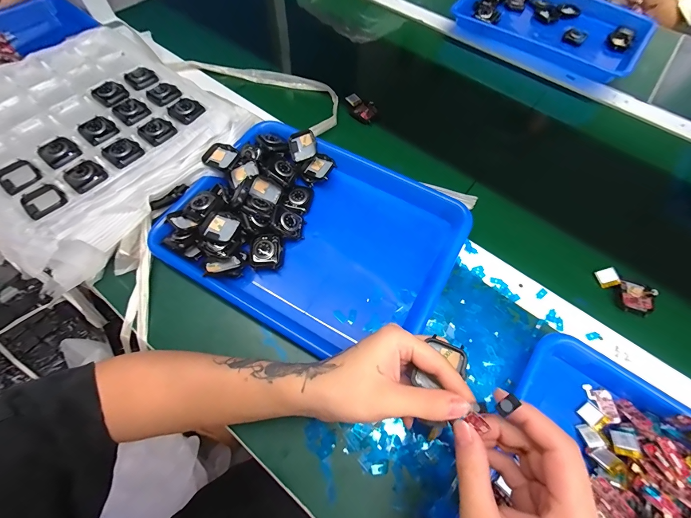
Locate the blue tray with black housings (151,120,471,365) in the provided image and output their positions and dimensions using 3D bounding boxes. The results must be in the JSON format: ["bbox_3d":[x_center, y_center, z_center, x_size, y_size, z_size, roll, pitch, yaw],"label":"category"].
[{"bbox_3d":[-0.040,-0.035,0.374,0.332,0.043,0.249,29,68,12],"label":"blue tray with black housings"}]

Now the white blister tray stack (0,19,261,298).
[{"bbox_3d":[-0.360,-0.185,0.420,0.364,0.041,0.327,37,69,15],"label":"white blister tray stack"}]

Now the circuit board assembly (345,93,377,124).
[{"bbox_3d":[0.027,-0.247,0.494,0.035,0.019,0.055,-31,69,-14],"label":"circuit board assembly"}]

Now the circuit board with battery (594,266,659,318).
[{"bbox_3d":[0.339,0.039,0.366,0.062,0.014,0.044,31,68,13],"label":"circuit board with battery"}]

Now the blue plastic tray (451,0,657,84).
[{"bbox_3d":[0.408,-0.470,0.595,0.333,0.033,0.236,36,69,15],"label":"blue plastic tray"}]

